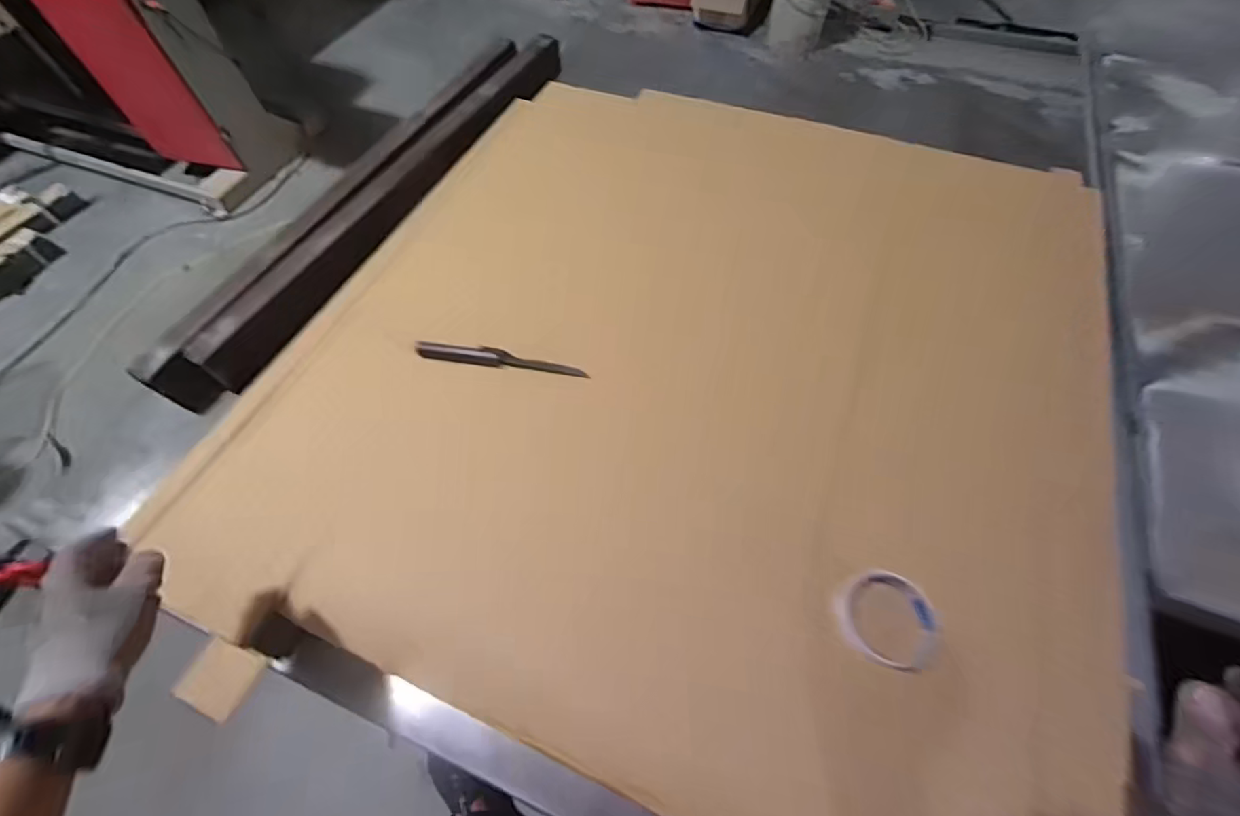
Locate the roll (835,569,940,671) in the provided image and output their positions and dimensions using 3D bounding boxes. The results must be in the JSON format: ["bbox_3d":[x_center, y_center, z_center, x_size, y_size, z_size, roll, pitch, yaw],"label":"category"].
[{"bbox_3d":[0.267,0.215,0.521,0.085,0.030,0.096,-30,63,-17],"label":"roll"}]

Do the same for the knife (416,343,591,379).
[{"bbox_3d":[-0.157,-0.064,0.693,0.226,0.015,0.025,5,58,3],"label":"knife"}]

